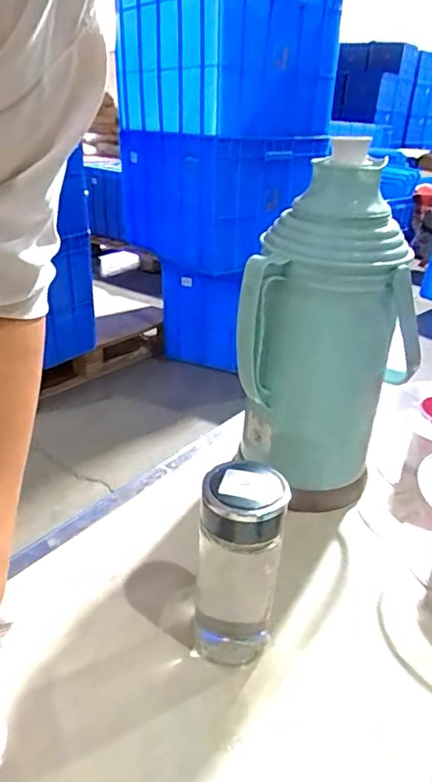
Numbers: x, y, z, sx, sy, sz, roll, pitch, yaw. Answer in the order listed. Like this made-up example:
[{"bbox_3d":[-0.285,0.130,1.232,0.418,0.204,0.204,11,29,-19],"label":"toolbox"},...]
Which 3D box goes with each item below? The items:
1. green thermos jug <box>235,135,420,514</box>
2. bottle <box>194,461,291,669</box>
[{"bbox_3d":[0.118,-0.042,0.566,0.157,0.372,0.130,13,31,19],"label":"green thermos jug"},{"bbox_3d":[0.019,0.143,0.438,0.068,0.176,0.061,9,29,11],"label":"bottle"}]

